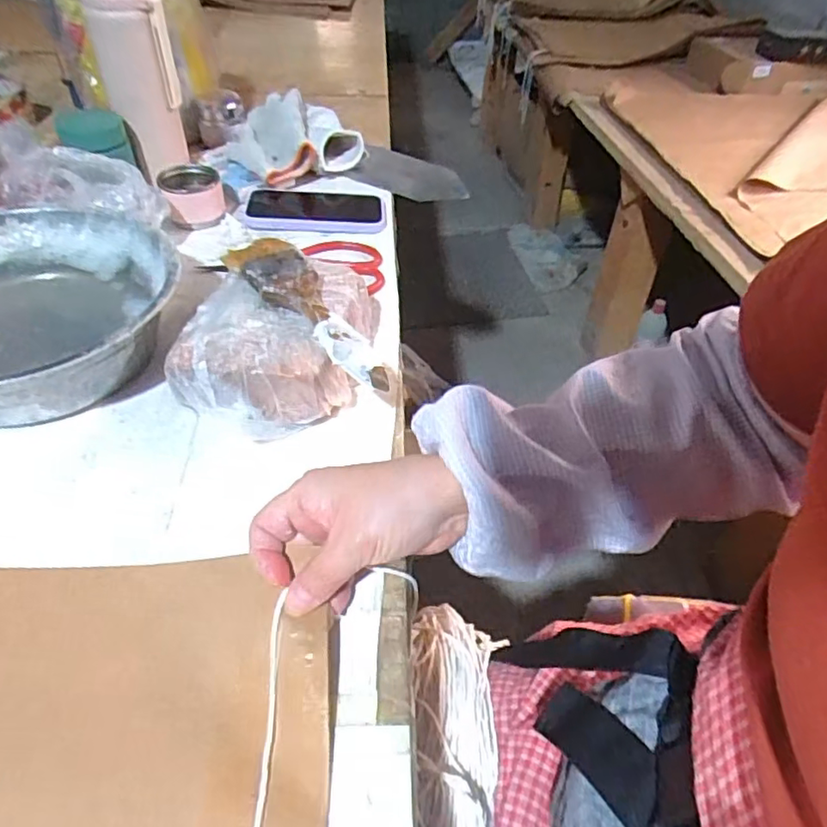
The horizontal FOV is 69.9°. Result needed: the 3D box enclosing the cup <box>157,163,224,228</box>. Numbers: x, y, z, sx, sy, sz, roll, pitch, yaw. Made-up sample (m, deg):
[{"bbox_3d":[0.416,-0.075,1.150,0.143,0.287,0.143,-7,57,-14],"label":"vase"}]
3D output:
[{"bbox_3d":[-0.244,-0.240,0.656,0.062,0.051,0.062,2,46,-2],"label":"cup"}]

